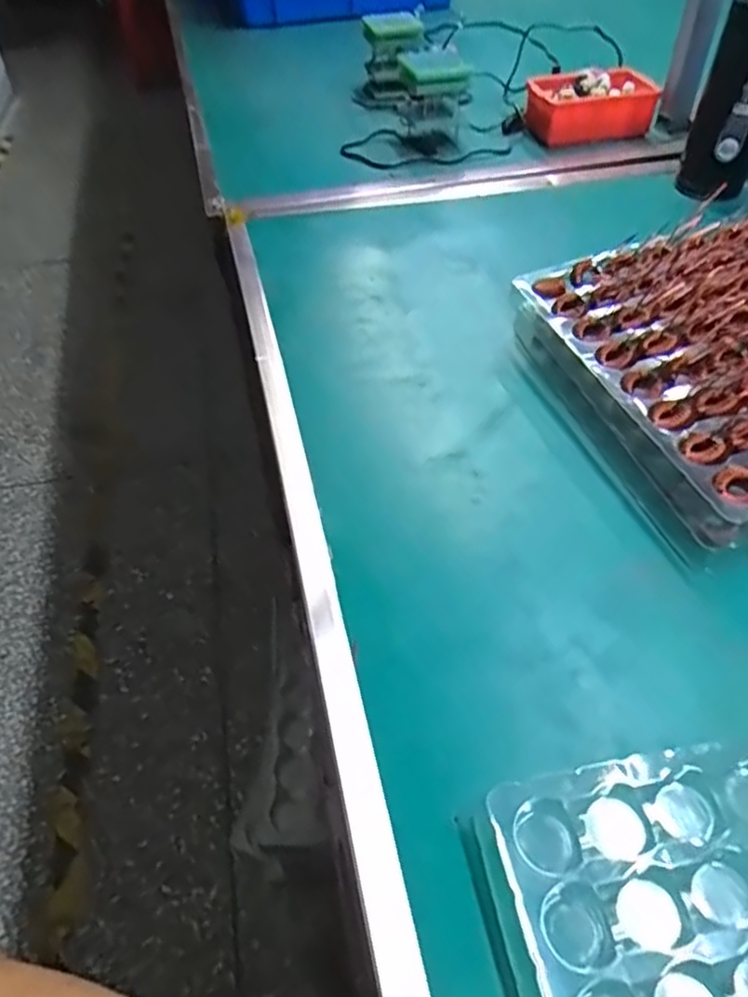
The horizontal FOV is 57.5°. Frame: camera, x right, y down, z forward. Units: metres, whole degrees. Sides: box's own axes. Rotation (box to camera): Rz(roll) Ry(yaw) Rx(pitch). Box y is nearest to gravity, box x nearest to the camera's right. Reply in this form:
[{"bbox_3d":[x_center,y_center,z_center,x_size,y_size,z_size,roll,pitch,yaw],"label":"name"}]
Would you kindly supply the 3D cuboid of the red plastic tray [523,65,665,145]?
[{"bbox_3d":[0.288,-0.520,0.908,0.165,0.065,0.096,-4,48,-2],"label":"red plastic tray"}]

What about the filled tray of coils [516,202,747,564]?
[{"bbox_3d":[0.286,-0.110,0.502,0.283,0.073,0.279,-11,48,-8],"label":"filled tray of coils"}]

